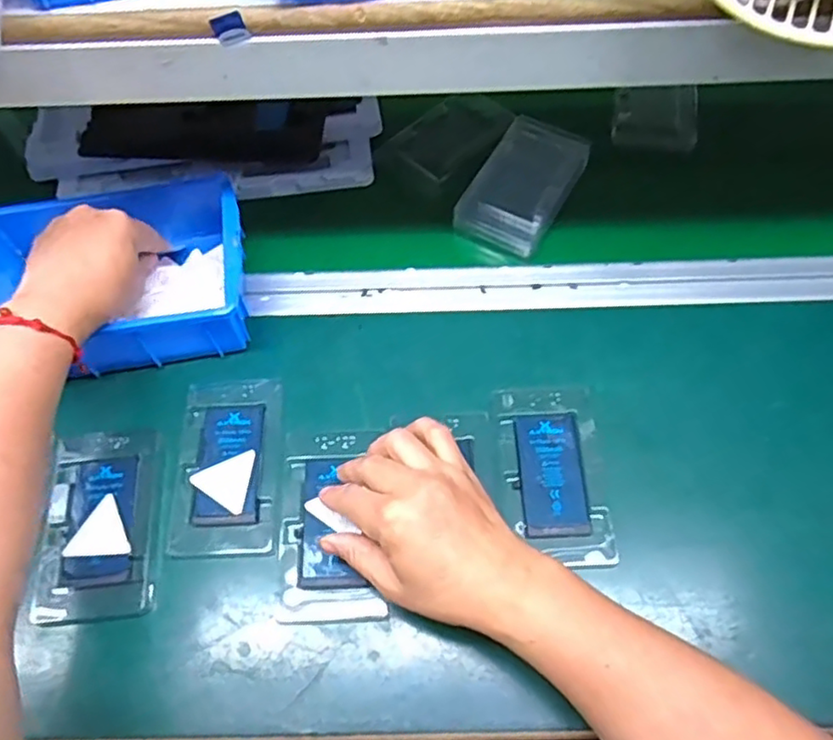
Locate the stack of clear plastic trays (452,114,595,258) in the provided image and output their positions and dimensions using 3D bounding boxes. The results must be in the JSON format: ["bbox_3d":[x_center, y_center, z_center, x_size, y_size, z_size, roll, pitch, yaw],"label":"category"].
[{"bbox_3d":[0.094,-0.164,0.563,0.077,0.022,0.133,26,65,15],"label":"stack of clear plastic trays"}]

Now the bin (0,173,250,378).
[{"bbox_3d":[-0.231,-0.075,0.499,0.200,0.065,0.146,-9,64,-3],"label":"bin"}]

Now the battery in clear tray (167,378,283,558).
[{"bbox_3d":[-0.133,0.066,0.460,0.073,0.004,0.128,-4,61,0],"label":"battery in clear tray"}]

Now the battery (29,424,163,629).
[{"bbox_3d":[-0.216,0.103,0.444,0.075,0.008,0.127,-6,61,-1],"label":"battery"}]

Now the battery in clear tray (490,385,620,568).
[{"bbox_3d":[0.095,0.071,0.451,0.068,0.007,0.129,-4,61,0],"label":"battery in clear tray"}]

